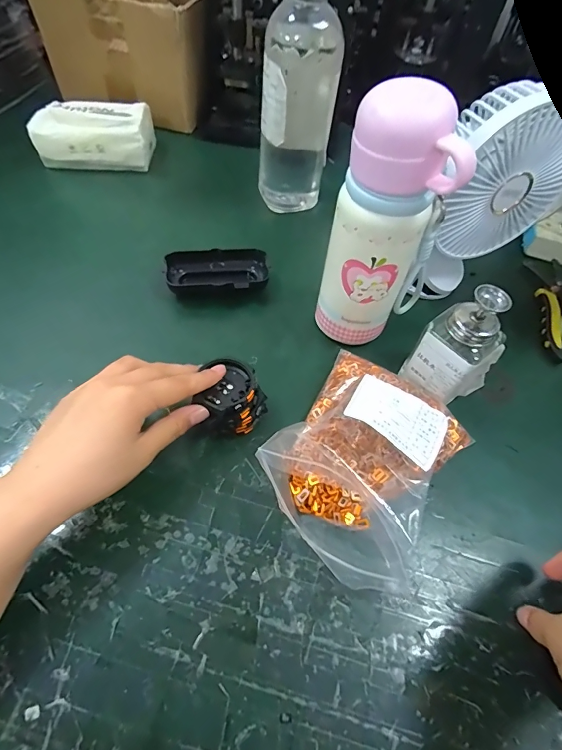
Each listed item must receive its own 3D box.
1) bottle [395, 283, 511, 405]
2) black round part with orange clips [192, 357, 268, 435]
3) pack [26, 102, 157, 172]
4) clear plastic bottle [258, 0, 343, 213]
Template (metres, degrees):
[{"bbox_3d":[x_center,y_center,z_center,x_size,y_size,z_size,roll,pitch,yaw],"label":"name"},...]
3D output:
[{"bbox_3d":[0.155,-0.021,0.340,0.052,0.120,0.057,-32,65,-23],"label":"bottle"},{"bbox_3d":[-0.043,0.020,0.329,0.051,0.040,0.051,2,56,-4],"label":"black round part with orange clips"},{"bbox_3d":[-0.251,-0.326,0.537,0.143,0.060,0.082,-1,57,-6],"label":"pack"},{"bbox_3d":[0.018,-0.298,0.439,0.082,0.230,0.072,7,56,0],"label":"clear plastic bottle"}]

